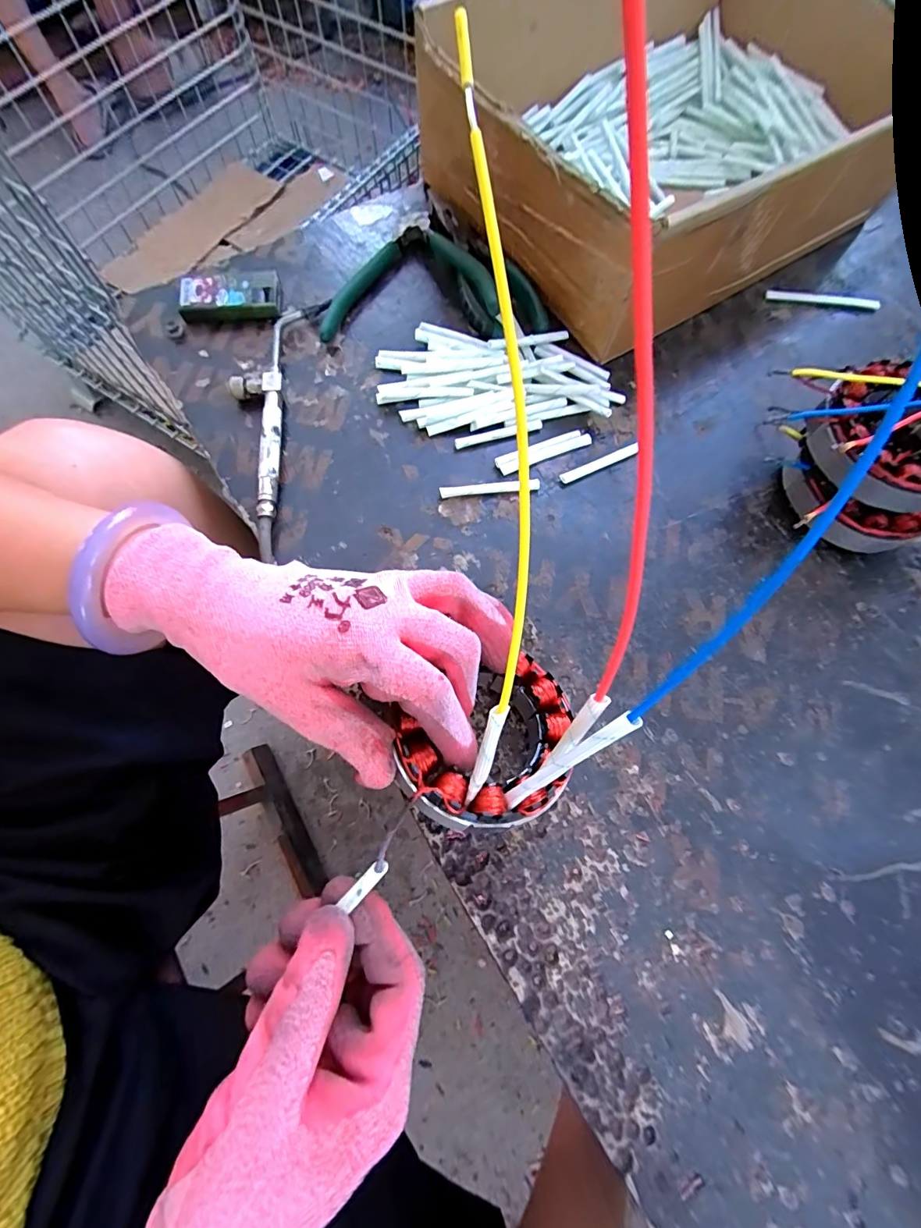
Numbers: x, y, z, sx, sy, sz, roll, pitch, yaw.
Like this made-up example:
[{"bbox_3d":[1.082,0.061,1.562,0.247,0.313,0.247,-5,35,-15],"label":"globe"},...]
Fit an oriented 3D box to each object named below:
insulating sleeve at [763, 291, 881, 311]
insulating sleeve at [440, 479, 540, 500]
[{"bbox_3d":[0.287,-0.249,0.356,0.092,0.007,0.008,4,72,-1],"label":"insulating sleeve"},{"bbox_3d":[0.019,-0.081,0.289,0.065,0.006,0.008,-7,73,-4],"label":"insulating sleeve"}]

